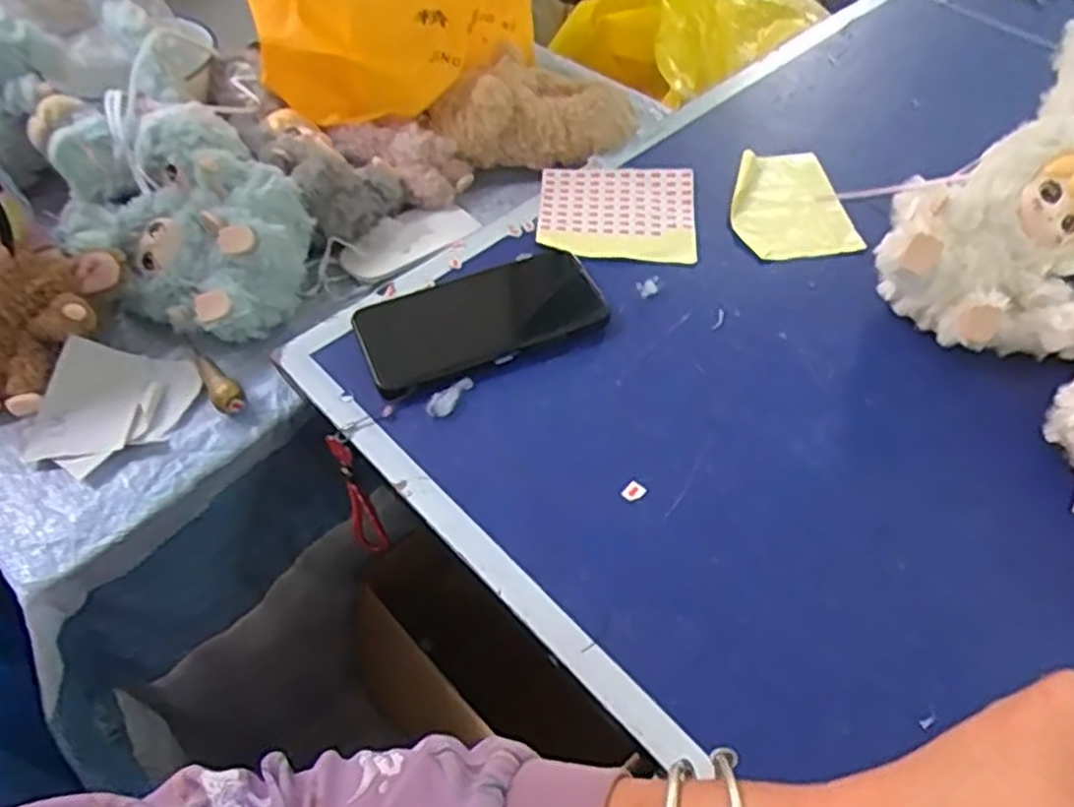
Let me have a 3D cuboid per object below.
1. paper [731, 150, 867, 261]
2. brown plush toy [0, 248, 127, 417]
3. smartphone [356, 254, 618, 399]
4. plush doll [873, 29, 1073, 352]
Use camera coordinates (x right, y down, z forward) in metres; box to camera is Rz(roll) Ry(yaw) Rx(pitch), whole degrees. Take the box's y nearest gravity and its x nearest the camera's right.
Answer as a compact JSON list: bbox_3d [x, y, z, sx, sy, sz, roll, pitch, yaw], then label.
[{"bbox_3d":[0.195,-0.156,0.614,0.088,0.020,0.114,-7,50,0],"label":"paper"},{"bbox_3d":[-0.348,-0.054,0.545,0.087,0.053,0.130,18,56,14],"label":"brown plush toy"},{"bbox_3d":[-0.038,-0.061,0.545,0.168,0.007,0.085,-20,58,-18],"label":"smartphone"},{"bbox_3d":[0.325,-0.145,0.519,0.226,0.101,0.142,-41,55,-2],"label":"plush doll"}]

